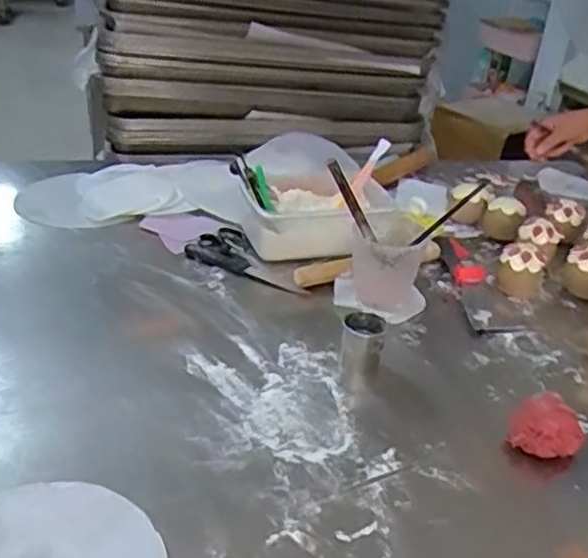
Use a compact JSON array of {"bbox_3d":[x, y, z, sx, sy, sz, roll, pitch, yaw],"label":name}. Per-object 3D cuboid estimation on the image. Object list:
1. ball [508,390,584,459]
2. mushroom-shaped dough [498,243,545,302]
[{"bbox_3d":[0.237,0.139,0.636,0.058,0.042,0.056,4,30,-3],"label":"ball"},{"bbox_3d":[0.293,-0.014,0.884,0.058,0.063,0.057,17,31,18],"label":"mushroom-shaped dough"}]

